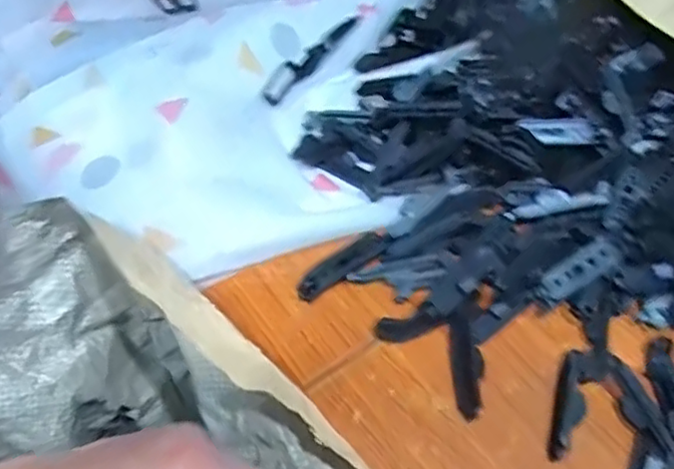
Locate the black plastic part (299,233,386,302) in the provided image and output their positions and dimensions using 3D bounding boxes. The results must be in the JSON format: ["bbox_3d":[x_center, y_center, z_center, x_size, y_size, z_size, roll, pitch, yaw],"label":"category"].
[{"bbox_3d":[0.003,0.021,0.449,0.069,0.015,0.016,-30,59,-21],"label":"black plastic part"}]

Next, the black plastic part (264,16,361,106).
[{"bbox_3d":[-0.022,-0.156,0.583,0.020,0.016,0.126,34,60,22],"label":"black plastic part"}]

